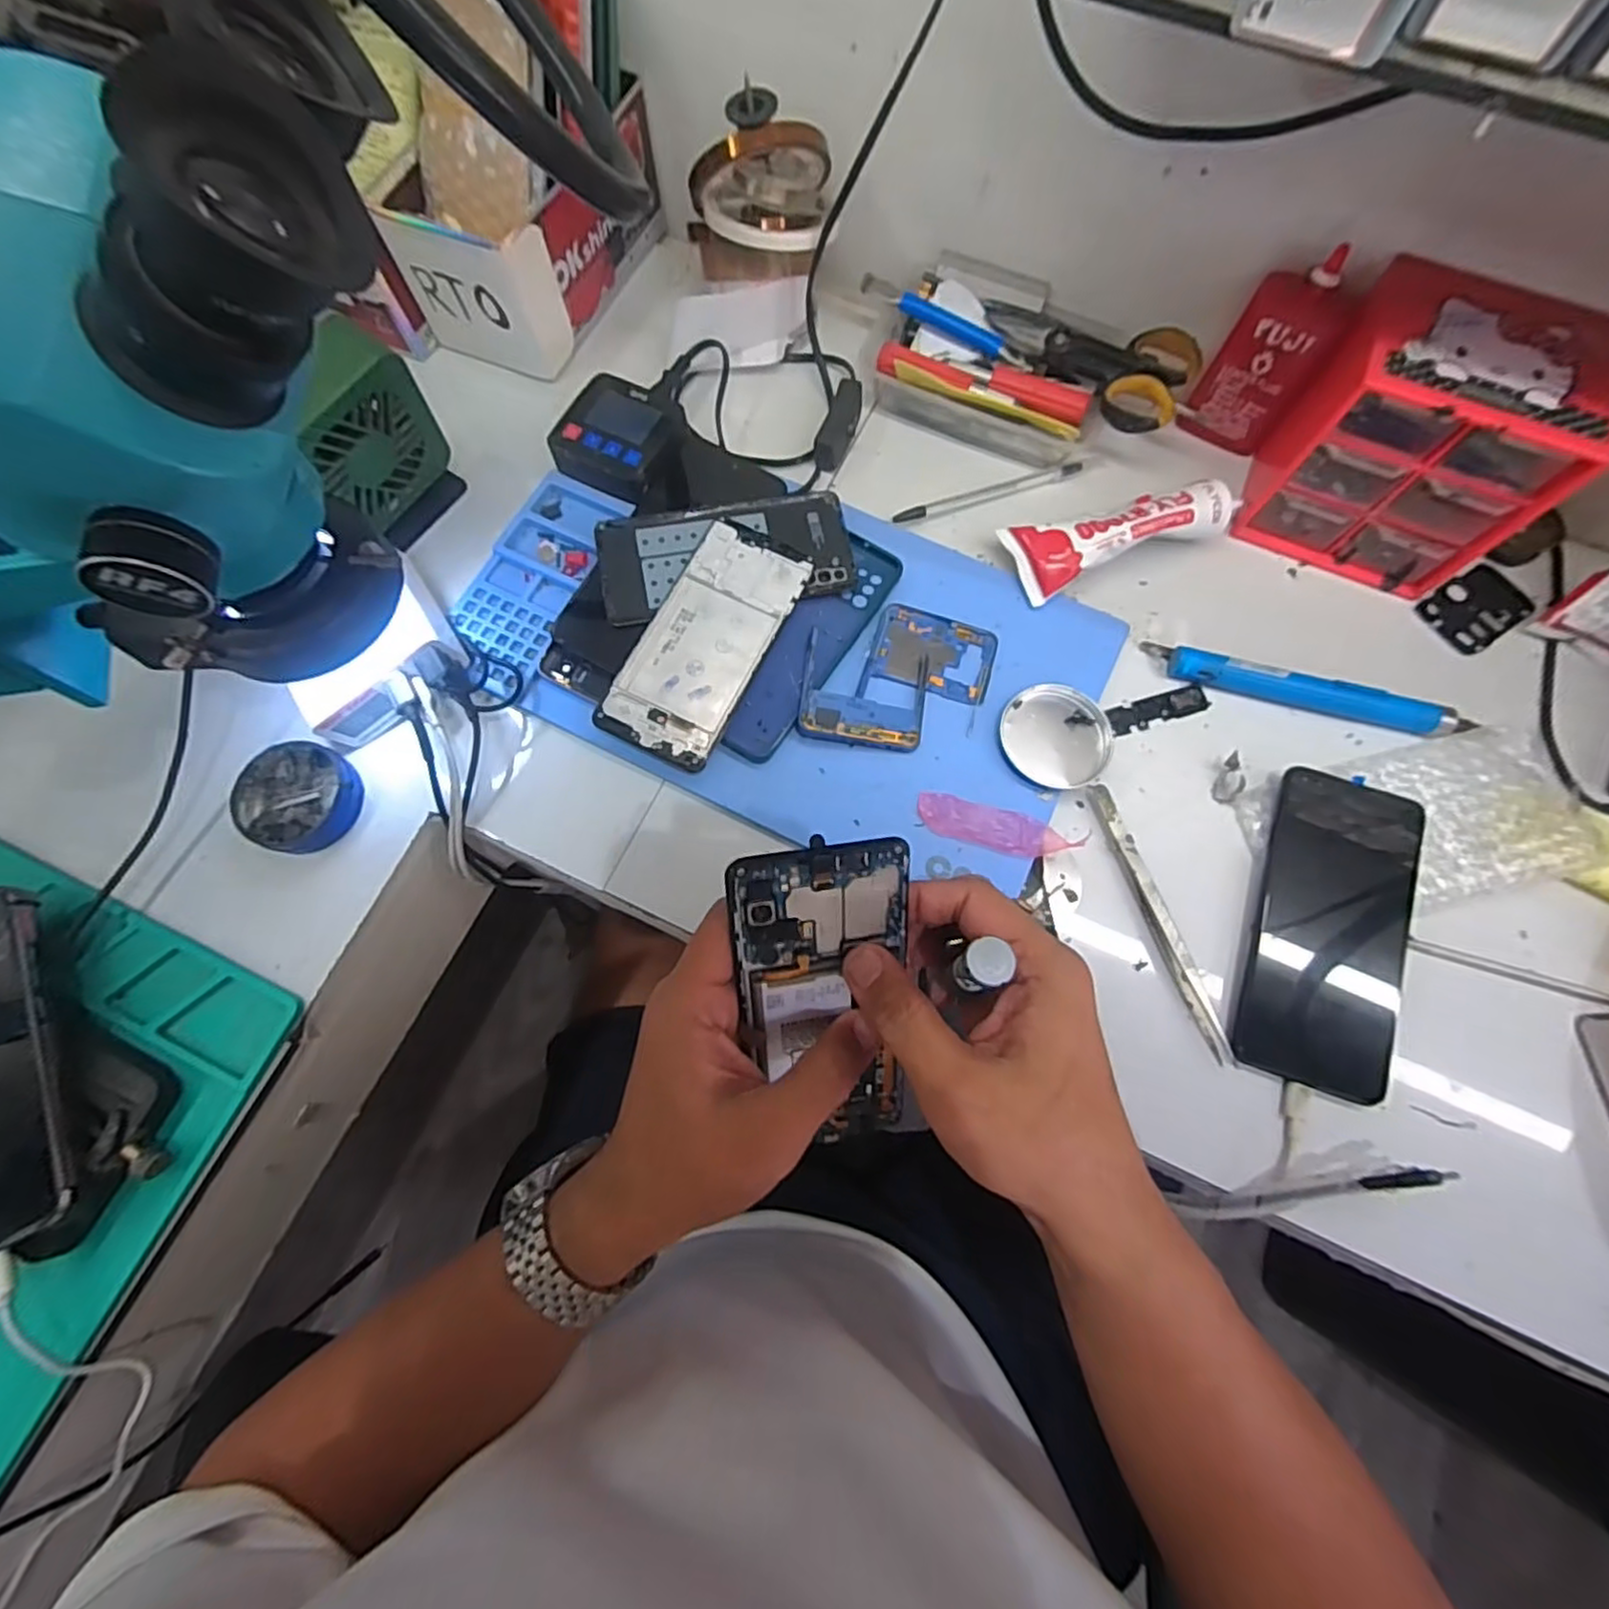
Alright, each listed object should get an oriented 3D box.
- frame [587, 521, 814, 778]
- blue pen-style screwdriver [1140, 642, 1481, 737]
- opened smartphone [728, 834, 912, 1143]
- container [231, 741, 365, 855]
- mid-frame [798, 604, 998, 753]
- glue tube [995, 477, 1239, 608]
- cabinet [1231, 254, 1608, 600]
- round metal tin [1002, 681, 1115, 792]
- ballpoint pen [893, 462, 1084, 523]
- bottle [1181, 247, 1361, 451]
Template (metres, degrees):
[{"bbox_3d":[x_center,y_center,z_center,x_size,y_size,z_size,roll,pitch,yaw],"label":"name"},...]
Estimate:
[{"bbox_3d":[-0.058,-0.098,0.416,0.069,0.004,0.151,25,75,6],"label":"frame"},{"bbox_3d":[0.303,-0.067,0.426,0.182,0.018,0.023,16,77,4],"label":"blue pen-style screwdriver"},{"bbox_3d":[0.011,0.086,0.297,0.071,0.012,0.155,-7,116,-1],"label":"opened smartphone"},{"bbox_3d":[-0.291,-0.005,0.402,0.064,0.016,0.061,0,77,1],"label":"container"},{"bbox_3d":[0.057,-0.077,0.425,0.111,0.014,0.094,11,68,-4],"label":"mid-frame"},{"bbox_3d":[0.199,-0.174,0.440,0.135,0.025,0.049,-19,77,-4],"label":"glue tube"},{"bbox_3d":[0.360,-0.219,0.414,0.129,0.115,0.104,24,73,3],"label":"cabinet"},{"bbox_3d":[0.148,-0.040,0.411,0.061,0.011,0.059,0,77,1],"label":"round metal tin"},{"bbox_3d":[0.123,-0.209,0.468,0.134,0.011,0.012,-21,77,-4],"label":"ballpoint pen"},{"bbox_3d":[0.289,-0.277,0.438,0.053,0.114,0.026,18,74,6],"label":"bottle"}]

